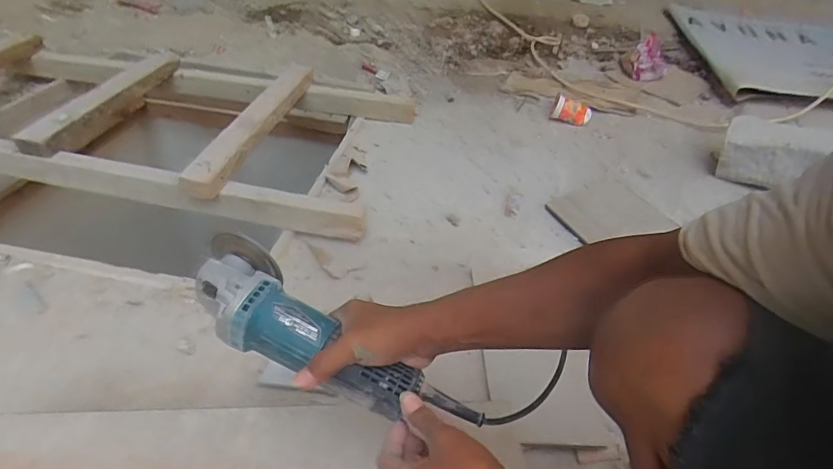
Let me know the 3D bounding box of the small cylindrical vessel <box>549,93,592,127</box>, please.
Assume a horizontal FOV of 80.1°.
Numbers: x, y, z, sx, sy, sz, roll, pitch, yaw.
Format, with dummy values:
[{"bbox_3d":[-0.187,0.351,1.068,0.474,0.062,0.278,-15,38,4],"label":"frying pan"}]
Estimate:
[{"bbox_3d":[0.411,-0.327,1.314,0.100,0.055,0.074,13,41,10],"label":"small cylindrical vessel"}]

